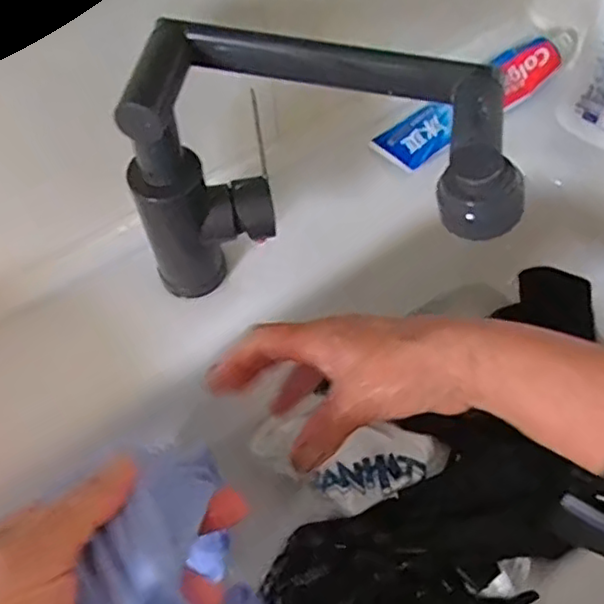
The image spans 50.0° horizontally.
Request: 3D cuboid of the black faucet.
[{"bbox_3d":[0.012,-0.078,0.406,0.226,0.165,0.074,4,55,6],"label":"black faucet"}]

